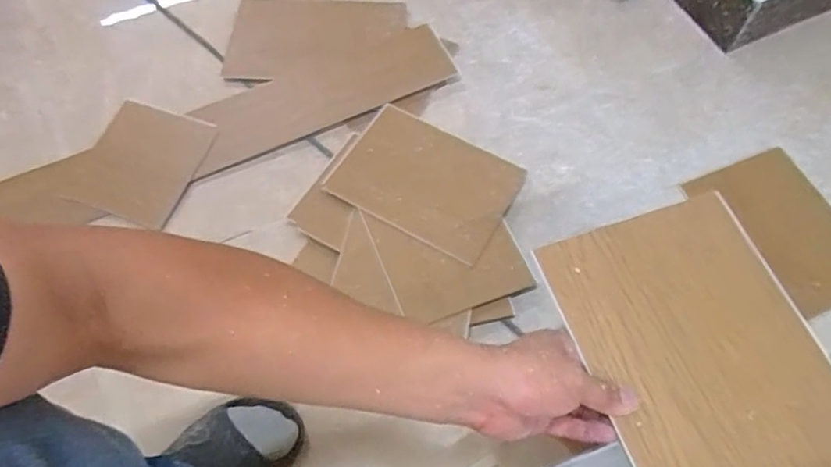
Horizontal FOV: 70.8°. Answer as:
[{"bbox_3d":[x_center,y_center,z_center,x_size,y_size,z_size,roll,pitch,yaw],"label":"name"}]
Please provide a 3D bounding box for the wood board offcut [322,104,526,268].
[{"bbox_3d":[0.017,-0.081,0.839,0.238,0.016,0.191,26,60,14],"label":"wood board offcut"}]

